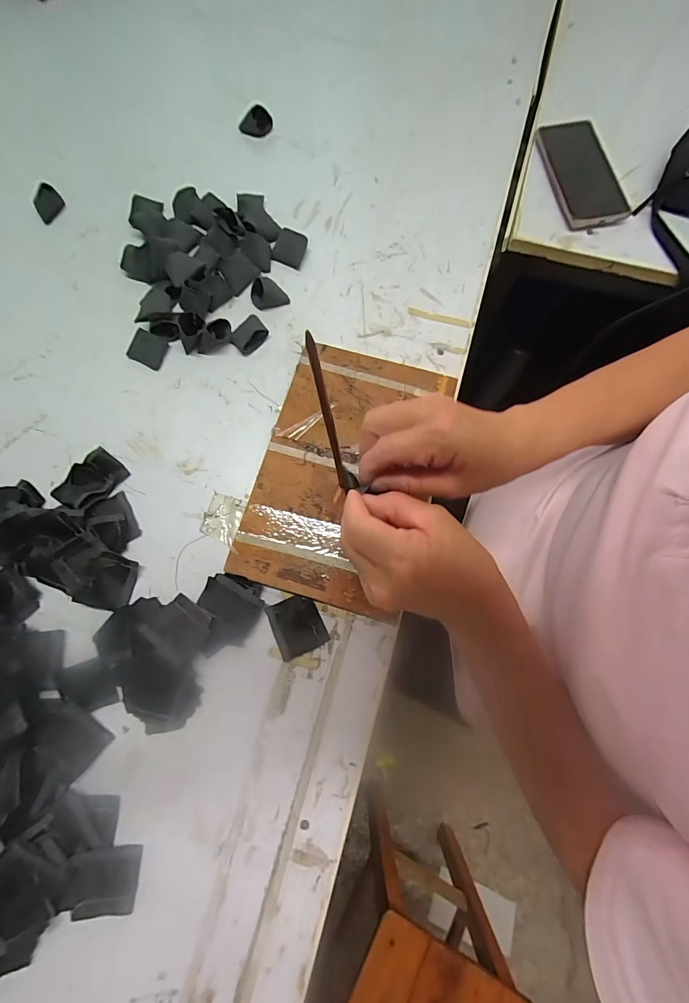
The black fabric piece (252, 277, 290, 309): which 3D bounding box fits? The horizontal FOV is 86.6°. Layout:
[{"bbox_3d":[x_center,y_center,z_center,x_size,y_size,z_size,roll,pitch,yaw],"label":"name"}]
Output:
[{"bbox_3d":[-0.090,-0.248,0.431,0.037,0.026,0.032,-33,79,-6],"label":"black fabric piece"}]

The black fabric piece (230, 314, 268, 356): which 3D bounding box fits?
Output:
[{"bbox_3d":[-0.111,-0.195,0.425,0.042,0.013,0.034,-44,80,-8],"label":"black fabric piece"}]

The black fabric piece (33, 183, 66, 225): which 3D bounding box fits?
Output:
[{"bbox_3d":[-0.384,-0.386,0.473,0.036,0.025,0.029,-38,79,-7],"label":"black fabric piece"}]

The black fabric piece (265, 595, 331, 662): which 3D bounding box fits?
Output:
[{"bbox_3d":[-0.047,0.121,0.359,0.047,0.004,0.054,-24,78,-5],"label":"black fabric piece"}]

